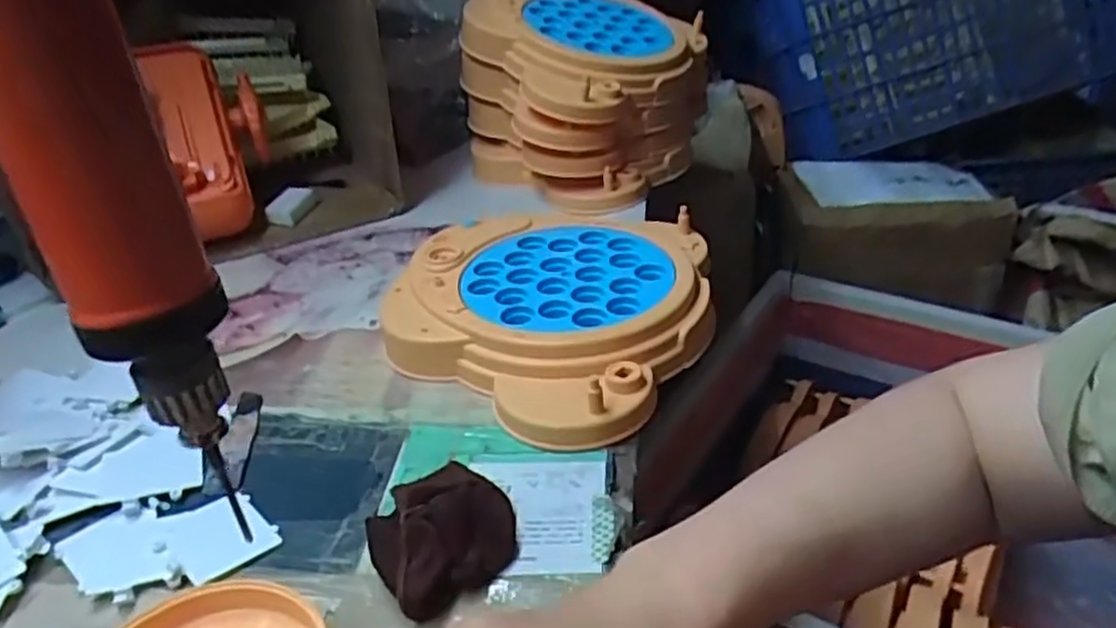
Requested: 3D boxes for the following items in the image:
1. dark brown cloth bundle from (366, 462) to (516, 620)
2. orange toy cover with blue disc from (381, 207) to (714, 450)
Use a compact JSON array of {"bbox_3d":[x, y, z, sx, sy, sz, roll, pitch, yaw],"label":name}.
[{"bbox_3d":[-0.064,0.116,0.412,0.074,0.038,0.075,-23,36,-26],"label":"dark brown cloth bundle"},{"bbox_3d":[-0.008,-0.008,0.590,0.241,0.042,0.265,2,33,12],"label":"orange toy cover with blue disc"}]

